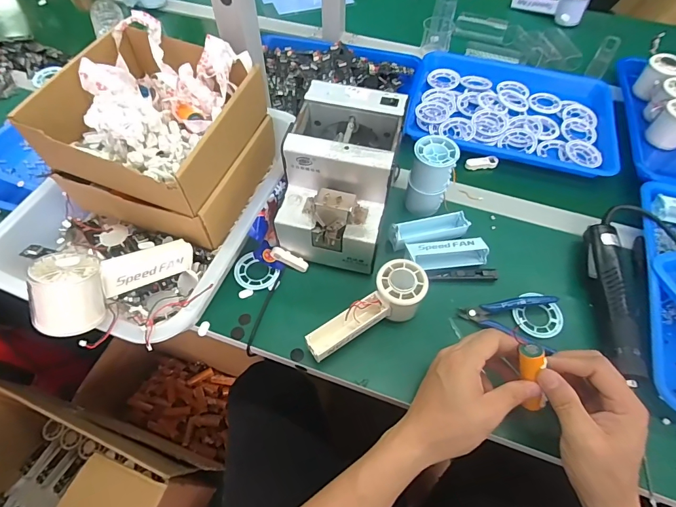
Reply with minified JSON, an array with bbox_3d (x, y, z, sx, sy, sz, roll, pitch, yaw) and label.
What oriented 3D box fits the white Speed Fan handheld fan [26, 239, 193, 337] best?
[{"bbox_3d":[-0.229,0.025,0.403,0.055,0.068,0.152,22,23,27],"label":"white Speed Fan handheld fan"}]

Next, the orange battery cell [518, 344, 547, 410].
[{"bbox_3d":[0.192,0.122,0.380,0.021,0.075,0.017,-19,18,-12],"label":"orange battery cell"}]

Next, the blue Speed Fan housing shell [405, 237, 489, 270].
[{"bbox_3d":[0.142,0.002,0.506,0.101,0.030,0.034,-9,58,-6],"label":"blue Speed Fan housing shell"}]

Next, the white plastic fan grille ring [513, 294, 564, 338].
[{"bbox_3d":[0.245,0.075,0.477,0.054,0.008,0.062,29,60,25],"label":"white plastic fan grille ring"}]

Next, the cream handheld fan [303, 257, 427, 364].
[{"bbox_3d":[0.034,0.072,0.448,0.147,0.065,0.054,-34,64,-20],"label":"cream handheld fan"}]

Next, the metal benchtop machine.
[{"bbox_3d":[0.004,-0.092,0.497,0.121,0.150,0.169,13,58,8],"label":"metal benchtop machine"}]

